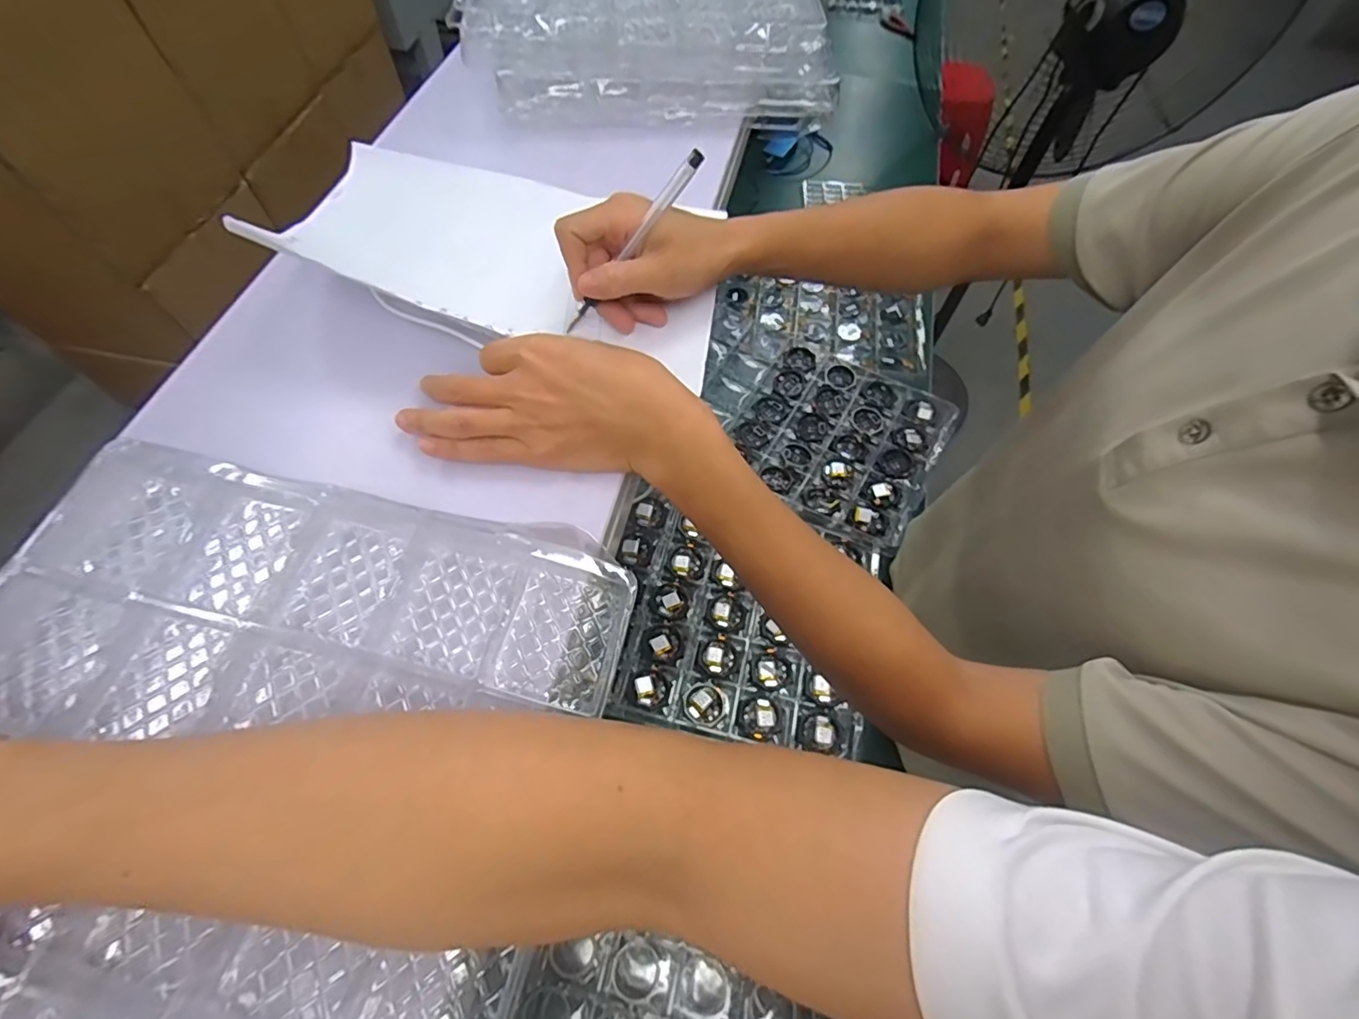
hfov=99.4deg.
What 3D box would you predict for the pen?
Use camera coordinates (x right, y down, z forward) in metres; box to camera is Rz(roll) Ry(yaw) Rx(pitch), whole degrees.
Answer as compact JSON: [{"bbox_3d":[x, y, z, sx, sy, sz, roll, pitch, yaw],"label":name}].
[{"bbox_3d":[-0.031,-0.163,0.360,0.009,0.134,0.006,6,49,-50],"label":"pen"}]

